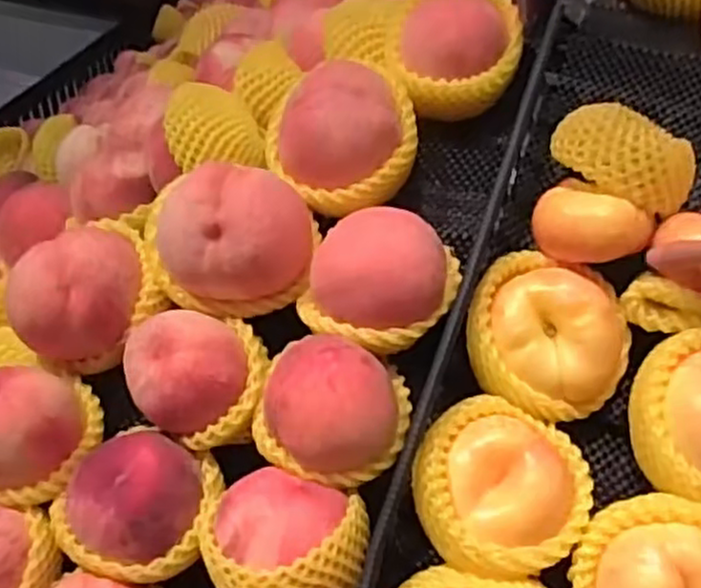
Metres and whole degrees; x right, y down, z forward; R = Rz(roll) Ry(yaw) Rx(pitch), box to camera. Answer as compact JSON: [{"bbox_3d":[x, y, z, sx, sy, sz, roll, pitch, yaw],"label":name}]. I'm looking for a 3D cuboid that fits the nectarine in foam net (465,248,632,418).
[{"bbox_3d":[0.125,0.028,0.476,0.102,0.059,0.099,-2,79,11],"label":"nectarine in foam net"}]

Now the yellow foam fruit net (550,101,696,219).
[{"bbox_3d":[0.168,-0.082,0.460,0.087,0.054,0.040,19,43,15],"label":"yellow foam fruit net"}]

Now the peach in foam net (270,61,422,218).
[{"bbox_3d":[-0.005,-0.114,0.528,0.097,0.075,0.086,-5,42,-11],"label":"peach in foam net"}]

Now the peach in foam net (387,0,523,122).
[{"bbox_3d":[0.077,-0.188,0.556,0.092,0.072,0.096,4,41,-1],"label":"peach in foam net"}]

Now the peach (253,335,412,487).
[{"bbox_3d":[-0.010,0.069,0.455,0.094,0.062,0.073,1,41,-4],"label":"peach"}]

